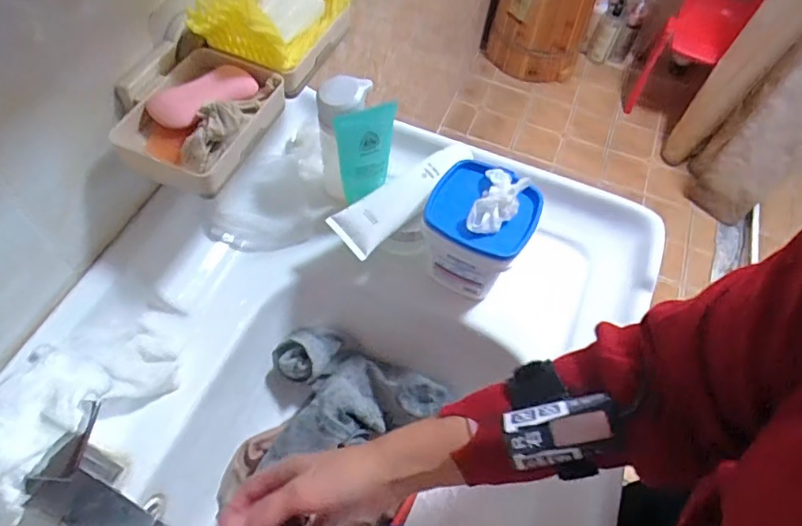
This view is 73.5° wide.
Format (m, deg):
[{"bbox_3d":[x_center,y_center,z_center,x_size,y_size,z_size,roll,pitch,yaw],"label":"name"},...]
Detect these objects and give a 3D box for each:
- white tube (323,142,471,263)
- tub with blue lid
[{"bbox_3d":[0.005,-0.070,0.522,0.155,0.027,0.048,-40,82,-9],"label":"white tube"},{"bbox_3d":[0.072,-0.030,0.507,0.090,0.112,0.089,21,59,9],"label":"tub with blue lid"}]

